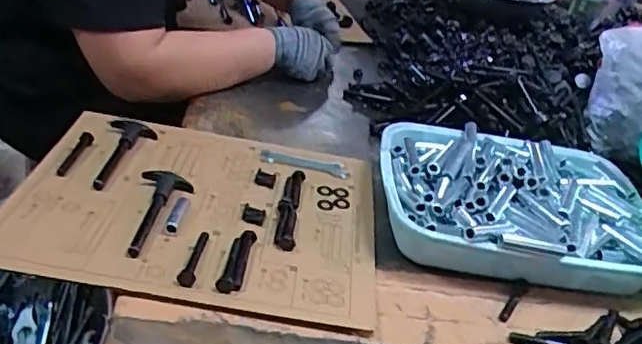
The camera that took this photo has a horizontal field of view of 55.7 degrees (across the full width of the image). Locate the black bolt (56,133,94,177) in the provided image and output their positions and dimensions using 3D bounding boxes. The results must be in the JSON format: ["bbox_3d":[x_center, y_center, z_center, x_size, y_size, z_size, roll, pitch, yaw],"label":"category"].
[{"bbox_3d":[-0.285,-0.020,0.702,0.015,0.013,0.083,12,32,2],"label":"black bolt"}]

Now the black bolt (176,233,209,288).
[{"bbox_3d":[-0.123,0.082,0.587,0.017,0.010,0.079,9,33,-3],"label":"black bolt"}]

